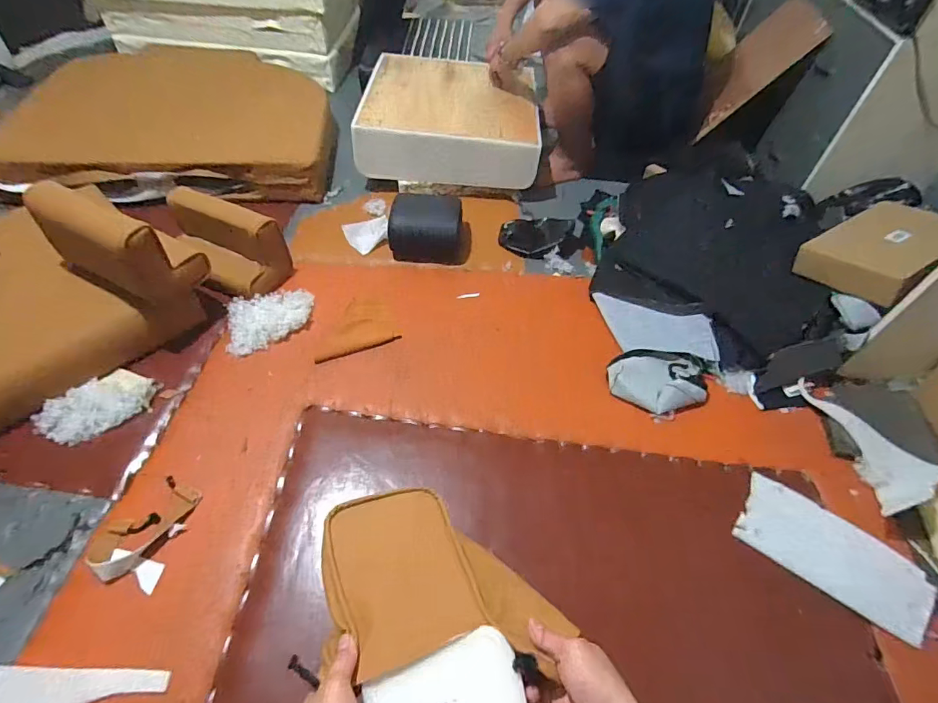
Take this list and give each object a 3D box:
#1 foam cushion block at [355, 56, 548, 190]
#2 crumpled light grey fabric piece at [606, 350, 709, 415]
[{"bbox_3d":[-0.053,-0.742,1.470,0.523,0.143,0.524,4,52,0],"label":"foam cushion block"},{"bbox_3d":[0.404,0.059,1.004,0.208,0.040,0.166,13,53,6],"label":"crumpled light grey fabric piece"}]

